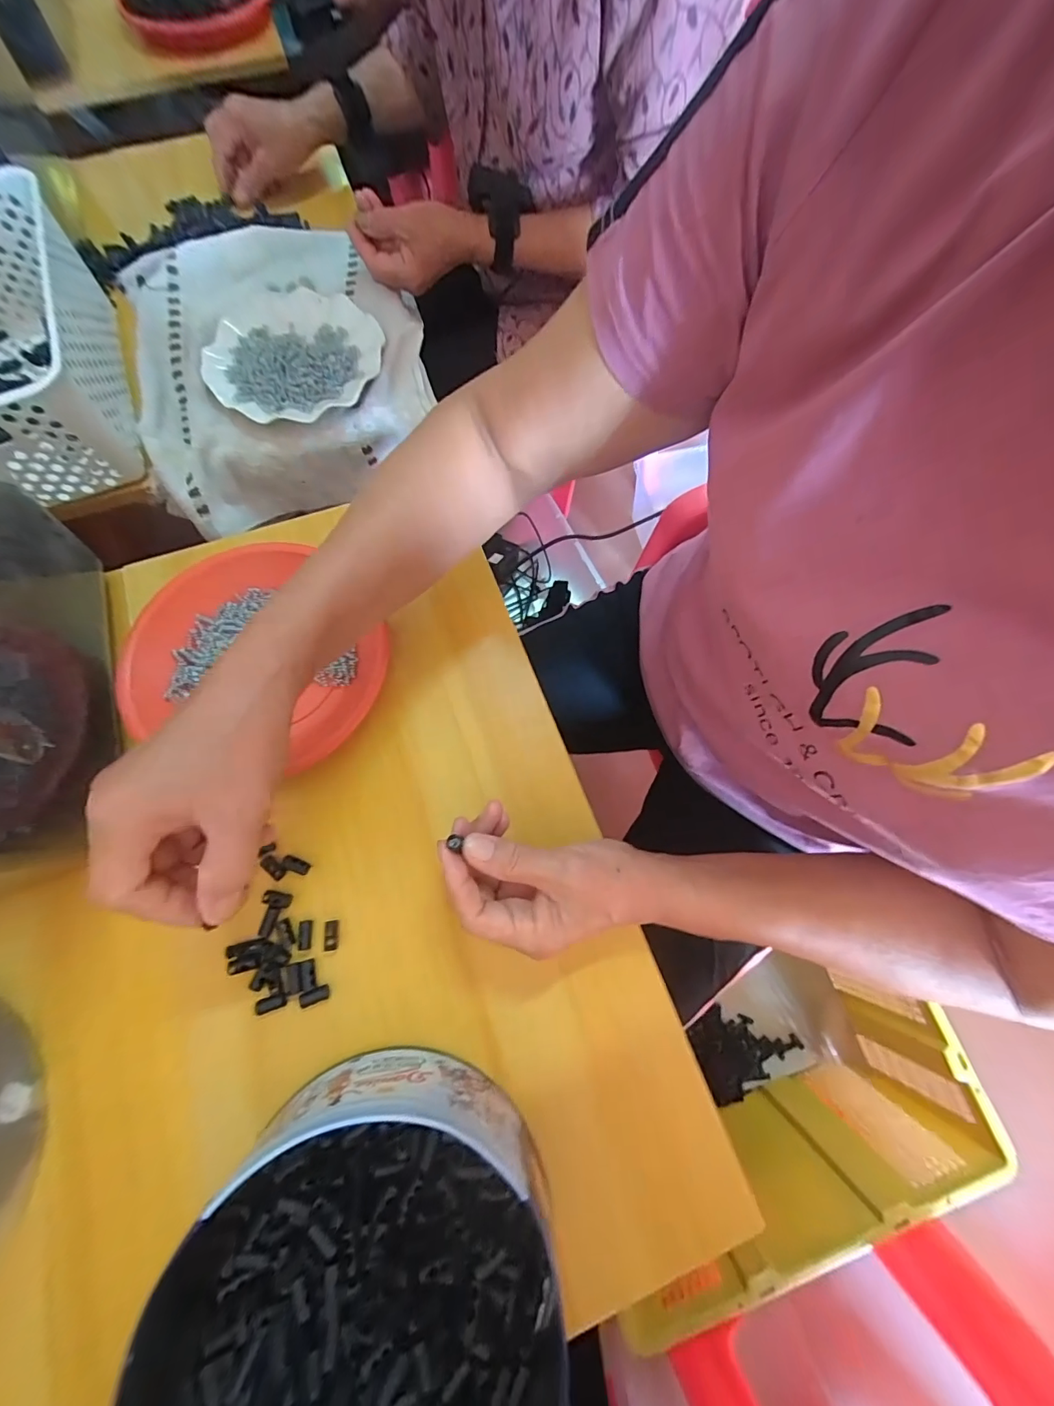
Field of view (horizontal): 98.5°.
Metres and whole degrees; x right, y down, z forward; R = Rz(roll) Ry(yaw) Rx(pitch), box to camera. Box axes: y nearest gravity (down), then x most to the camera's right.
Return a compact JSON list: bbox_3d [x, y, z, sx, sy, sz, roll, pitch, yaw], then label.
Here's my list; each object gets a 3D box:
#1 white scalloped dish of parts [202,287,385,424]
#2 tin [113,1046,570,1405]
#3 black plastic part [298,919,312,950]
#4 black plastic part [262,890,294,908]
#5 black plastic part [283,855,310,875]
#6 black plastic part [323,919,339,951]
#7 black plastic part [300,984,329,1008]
[{"bbox_3d":[-0.251,-0.391,0.496,0.182,0.021,0.196,0,73,-1],"label":"white scalloped dish of parts"},{"bbox_3d":[-0.084,0.303,0.228,0.191,0.072,0.195,0,73,-1],"label":"tin"},{"bbox_3d":[-0.151,0.157,0.307,0.008,0.004,0.018,-6,73,-4],"label":"black plastic part"},{"bbox_3d":[-0.173,0.136,0.314,0.020,0.004,0.010,9,73,1],"label":"black plastic part"},{"bbox_3d":[-0.164,0.115,0.321,0.019,0.004,0.009,18,73,4],"label":"black plastic part"},{"bbox_3d":[-0.134,0.158,0.309,0.009,0.004,0.018,-6,73,-3],"label":"black plastic part"},{"bbox_3d":[-0.139,0.191,0.295,0.019,0.004,0.009,-17,74,-7],"label":"black plastic part"}]

